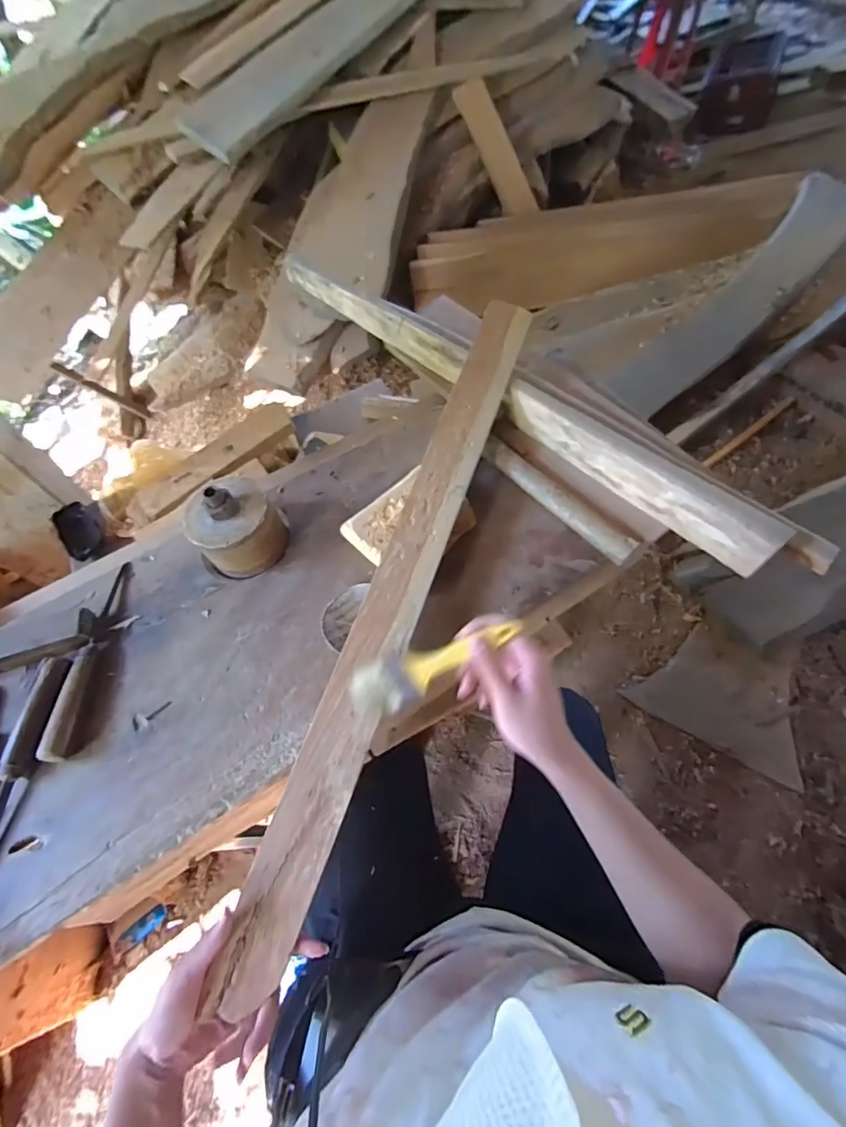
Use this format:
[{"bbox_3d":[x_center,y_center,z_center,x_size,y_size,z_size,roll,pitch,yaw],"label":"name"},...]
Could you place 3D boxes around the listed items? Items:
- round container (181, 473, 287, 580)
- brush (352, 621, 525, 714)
[{"bbox_3d":[-0.228,-0.049,0.590,0.101,0.101,0.093,-2,61,3],"label":"round container"},{"bbox_3d":[0.013,0.096,0.470,0.180,0.029,0.048,-28,59,21],"label":"brush"}]

